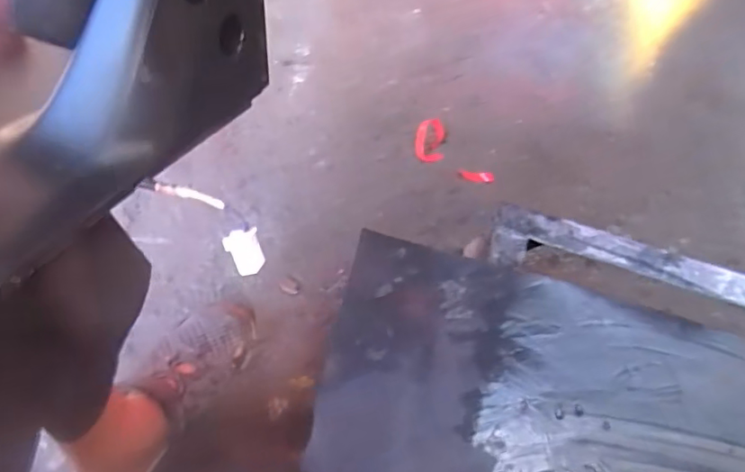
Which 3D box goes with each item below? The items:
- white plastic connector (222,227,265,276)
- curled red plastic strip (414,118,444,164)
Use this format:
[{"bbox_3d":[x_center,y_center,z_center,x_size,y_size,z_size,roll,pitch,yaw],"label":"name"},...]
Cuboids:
[{"bbox_3d":[-0.068,0.009,0.296,0.018,0.009,0.023,-27,105,-25],"label":"white plastic connector"},{"bbox_3d":[0.090,-0.149,0.870,0.044,0.023,0.067,5,70,1],"label":"curled red plastic strip"}]

